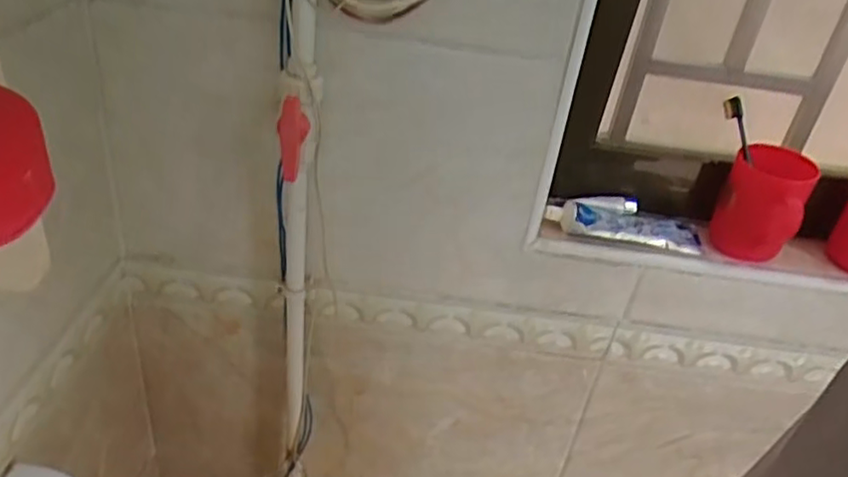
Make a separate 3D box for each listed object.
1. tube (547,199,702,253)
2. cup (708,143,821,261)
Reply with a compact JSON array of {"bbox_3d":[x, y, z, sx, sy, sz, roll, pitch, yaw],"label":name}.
[{"bbox_3d":[0.231,-0.019,0.765,0.182,0.024,0.054,5,34,-4],"label":"tube"},{"bbox_3d":[0.385,-0.044,0.755,0.084,0.113,0.103,24,37,23],"label":"cup"}]

